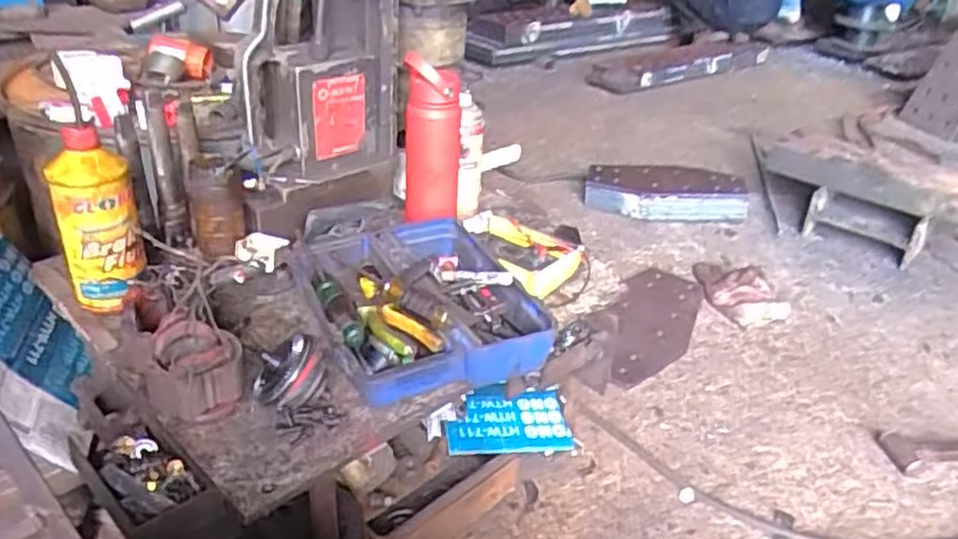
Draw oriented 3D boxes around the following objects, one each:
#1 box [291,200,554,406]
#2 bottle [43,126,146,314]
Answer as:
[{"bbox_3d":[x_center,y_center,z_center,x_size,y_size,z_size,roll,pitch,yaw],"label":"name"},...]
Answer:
[{"bbox_3d":[-0.075,0.028,0.869,0.241,0.091,0.280,-12,34,-24],"label":"box"},{"bbox_3d":[-0.439,-0.053,0.845,0.081,0.200,0.066,-13,34,-25],"label":"bottle"}]

